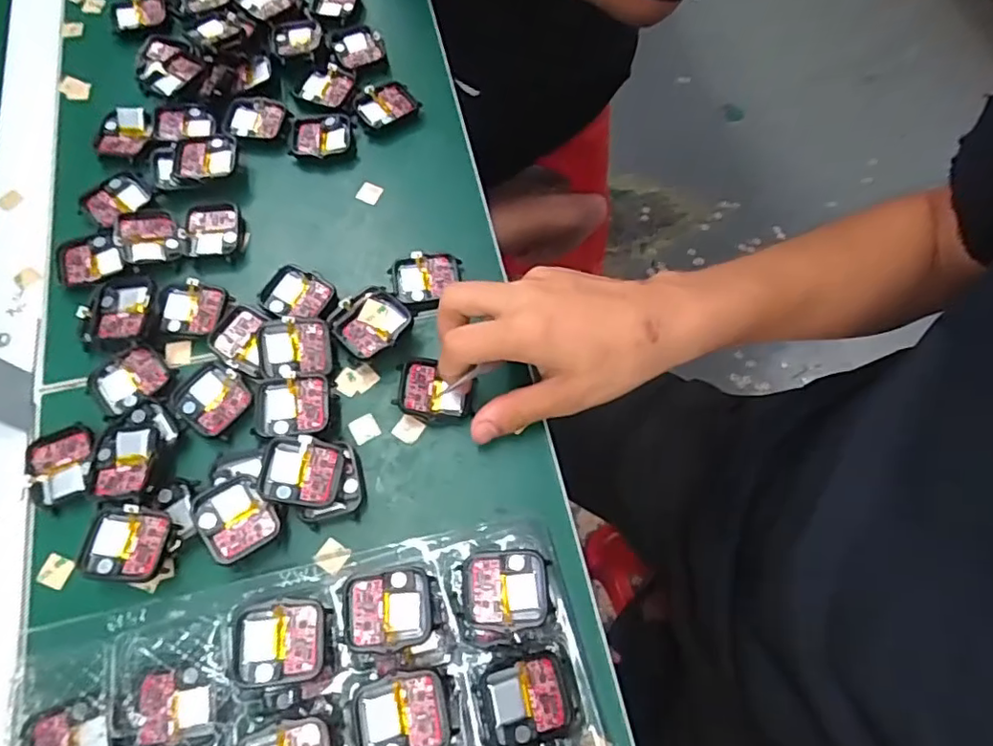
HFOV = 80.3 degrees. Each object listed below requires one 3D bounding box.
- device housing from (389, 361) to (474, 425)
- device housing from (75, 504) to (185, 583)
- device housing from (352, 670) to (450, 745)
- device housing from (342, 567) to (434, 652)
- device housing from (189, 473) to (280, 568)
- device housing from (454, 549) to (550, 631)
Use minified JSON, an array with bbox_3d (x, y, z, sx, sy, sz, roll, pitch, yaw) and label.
[{"bbox_3d":[-0.037,0.011,0.358,0.046,0.011,0.036,5,66,0],"label":"device housing"},{"bbox_3d":[-0.196,0.091,0.314,0.046,0.006,0.037,2,68,0],"label":"device housing"},{"bbox_3d":[-0.045,0.162,0.277,0.042,0.008,0.037,-10,69,-4],"label":"device housing"},{"bbox_3d":[-0.054,0.119,0.296,0.043,0.006,0.036,-6,68,-3],"label":"device housing"},{"bbox_3d":[-0.142,0.079,0.319,0.037,0.009,0.042,-37,73,-14],"label":"device housing"},{"bbox_3d":[0.004,0.110,0.301,0.043,0.010,0.038,-1,68,-1],"label":"device housing"}]

